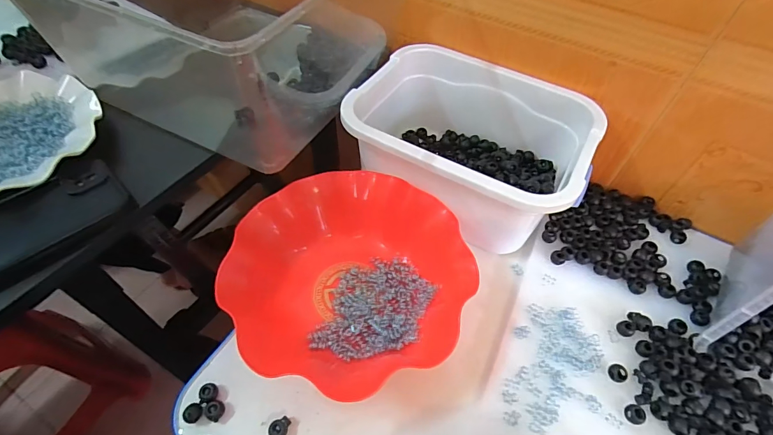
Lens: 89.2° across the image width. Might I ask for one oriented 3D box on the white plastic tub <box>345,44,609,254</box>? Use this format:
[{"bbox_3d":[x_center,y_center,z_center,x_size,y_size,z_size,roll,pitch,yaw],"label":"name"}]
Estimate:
[{"bbox_3d":[0.091,-0.082,0.452,0.254,0.111,0.189,30,58,19],"label":"white plastic tub"}]

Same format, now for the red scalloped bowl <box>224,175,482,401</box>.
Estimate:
[{"bbox_3d":[-0.036,0.056,0.386,0.216,0.060,0.211,1,53,-1],"label":"red scalloped bowl"}]

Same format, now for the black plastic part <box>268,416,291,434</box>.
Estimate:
[{"bbox_3d":[-0.090,0.178,0.331,0.014,0.011,0.019,18,55,11],"label":"black plastic part"}]

